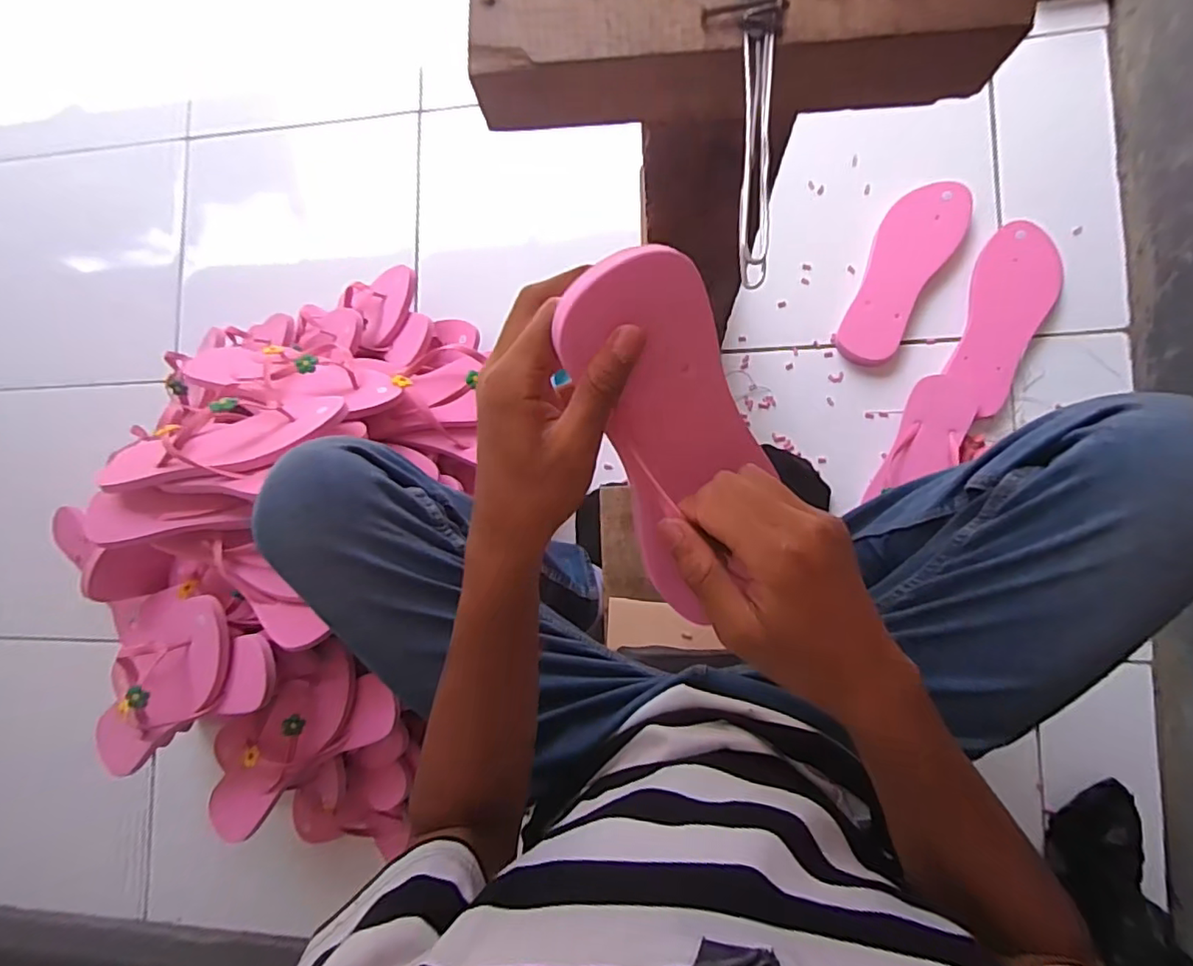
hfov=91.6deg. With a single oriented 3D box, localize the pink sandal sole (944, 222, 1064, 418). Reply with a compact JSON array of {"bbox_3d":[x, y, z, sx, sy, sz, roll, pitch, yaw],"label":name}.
[{"bbox_3d":[0.507,-0.208,0.724,0.099,0.018,0.243,24,89,11],"label":"pink sandal sole"}]

